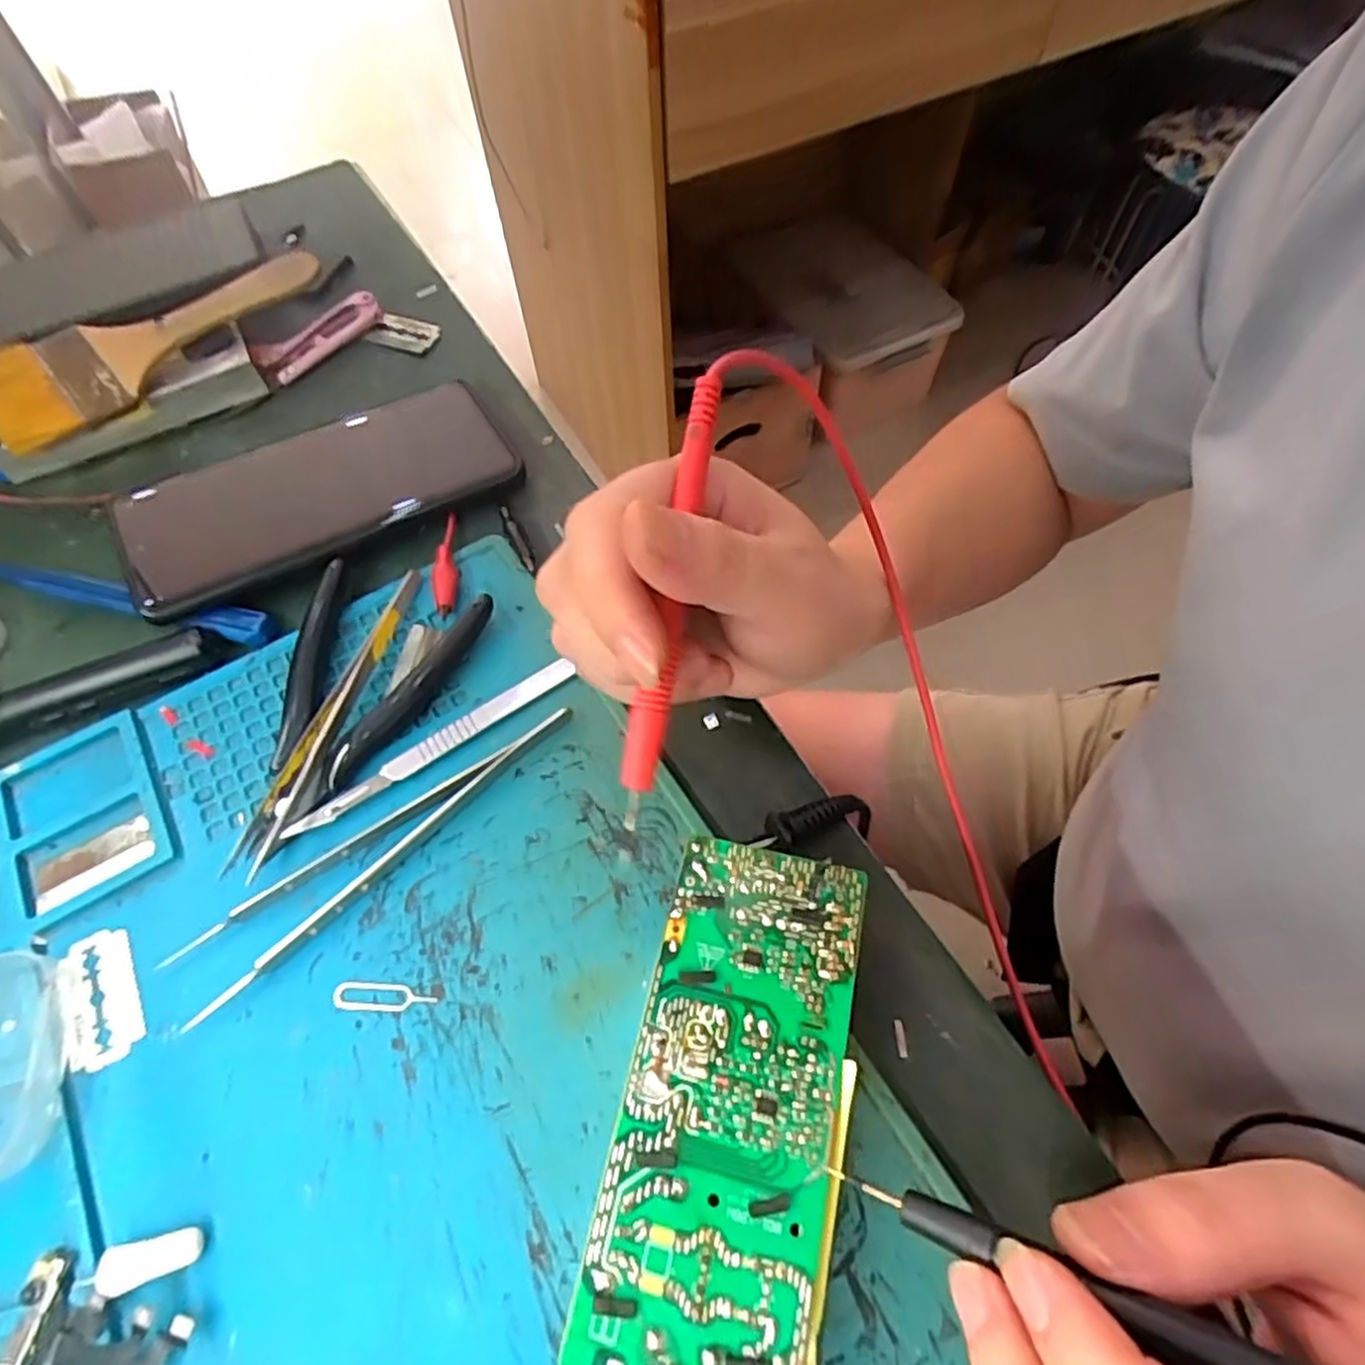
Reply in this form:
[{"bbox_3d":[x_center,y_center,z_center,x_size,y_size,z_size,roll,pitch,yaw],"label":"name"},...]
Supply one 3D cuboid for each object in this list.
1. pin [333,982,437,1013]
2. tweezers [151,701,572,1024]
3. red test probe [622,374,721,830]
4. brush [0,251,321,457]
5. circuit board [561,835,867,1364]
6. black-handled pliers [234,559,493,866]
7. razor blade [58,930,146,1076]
[{"bbox_3d":[-0.095,0.100,0.233,0.033,0.004,0.009,0,61,1],"label":"pin"},{"bbox_3d":[-0.104,0.055,0.254,0.149,0.009,0.024,-37,66,-18],"label":"tweezers"},{"bbox_3d":[-0.003,-0.024,0.189,0.010,0.011,0.119,7,78,5],"label":"red test probe"},{"bbox_3d":[-0.252,-0.167,0.352,0.161,0.012,0.062,-34,72,-18],"label":"brush"},{"bbox_3d":[0.014,0.116,0.208,0.055,0.026,0.131,11,62,8],"label":"circuit board"},{"bbox_3d":[-0.130,0.009,0.278,0.072,0.011,0.116,16,62,10],"label":"black-handled pliers"},{"bbox_3d":[-0.188,0.101,0.236,0.021,0.004,0.042,-23,64,-18],"label":"razor blade"}]

